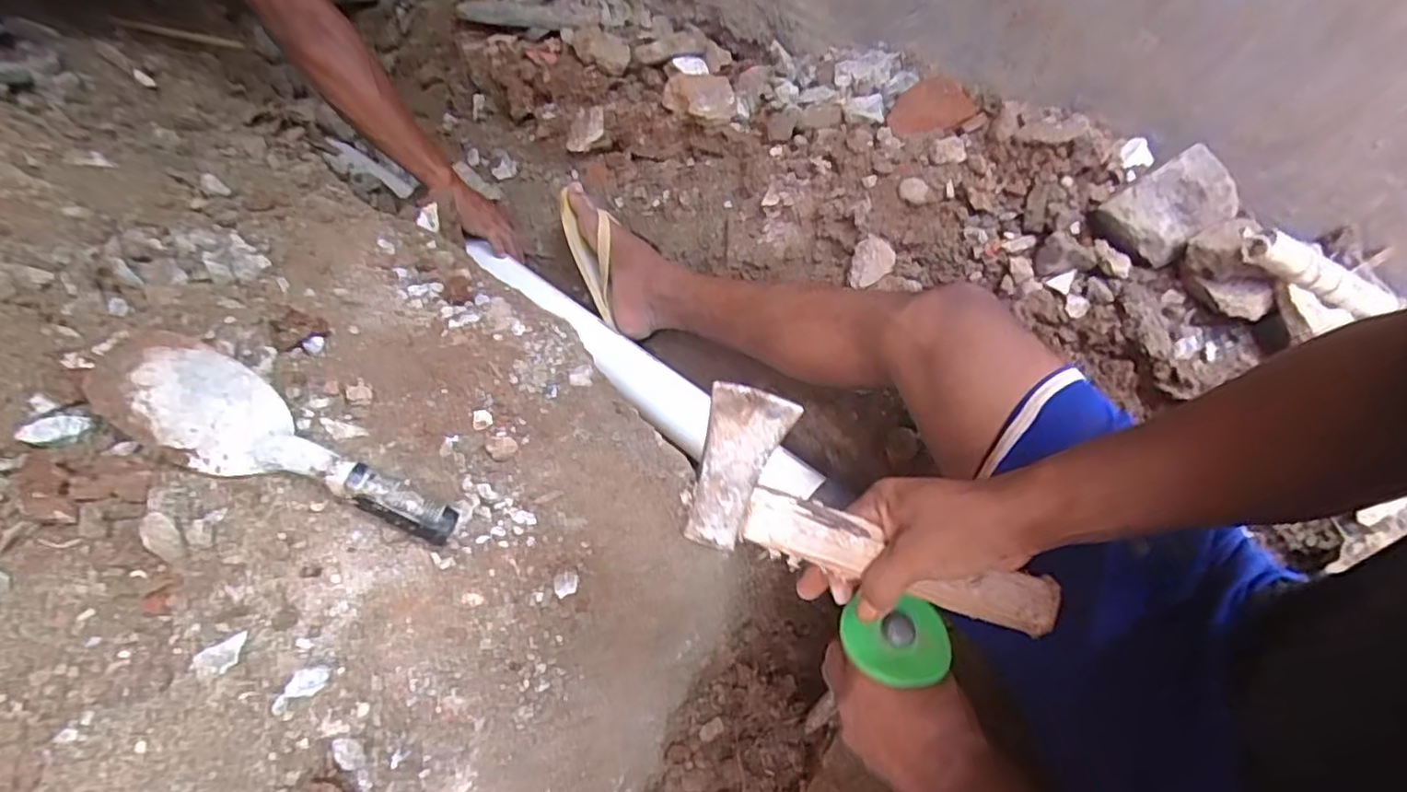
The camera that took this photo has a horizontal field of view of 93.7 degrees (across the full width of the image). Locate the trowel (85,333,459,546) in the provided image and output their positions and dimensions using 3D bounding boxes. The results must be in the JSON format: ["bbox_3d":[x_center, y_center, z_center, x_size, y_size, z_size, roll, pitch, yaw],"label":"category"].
[{"bbox_3d":[-0.311,0.039,0.495,0.257,0.039,0.075,28,47,-9],"label":"trowel"}]

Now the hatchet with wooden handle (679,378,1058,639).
[{"bbox_3d":[0.118,0.079,0.442,0.263,0.035,0.100,18,83,-11],"label":"hatchet with wooden handle"}]

